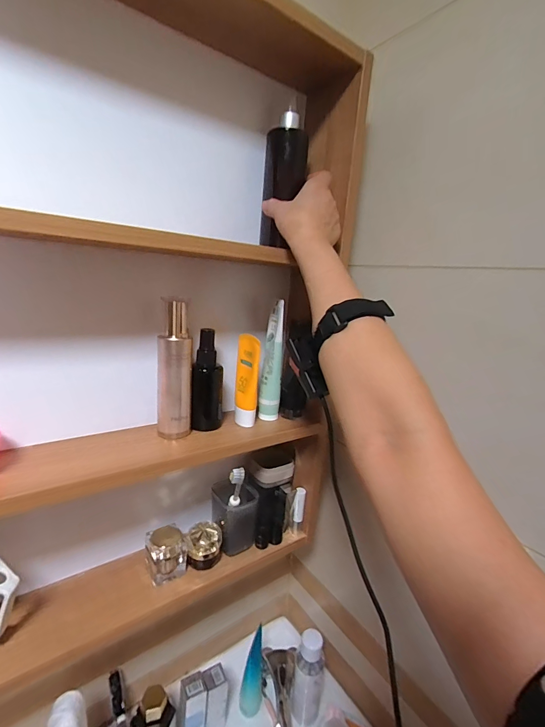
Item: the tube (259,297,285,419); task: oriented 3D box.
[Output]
[{"bbox_3d":[-0.001,-0.002,0.511,0.031,0.171,0.040,4,14,-2],"label":"tube"}]

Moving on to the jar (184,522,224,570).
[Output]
[{"bbox_3d":[-0.097,0.258,0.496,0.049,0.052,0.045,4,14,-1],"label":"jar"}]

